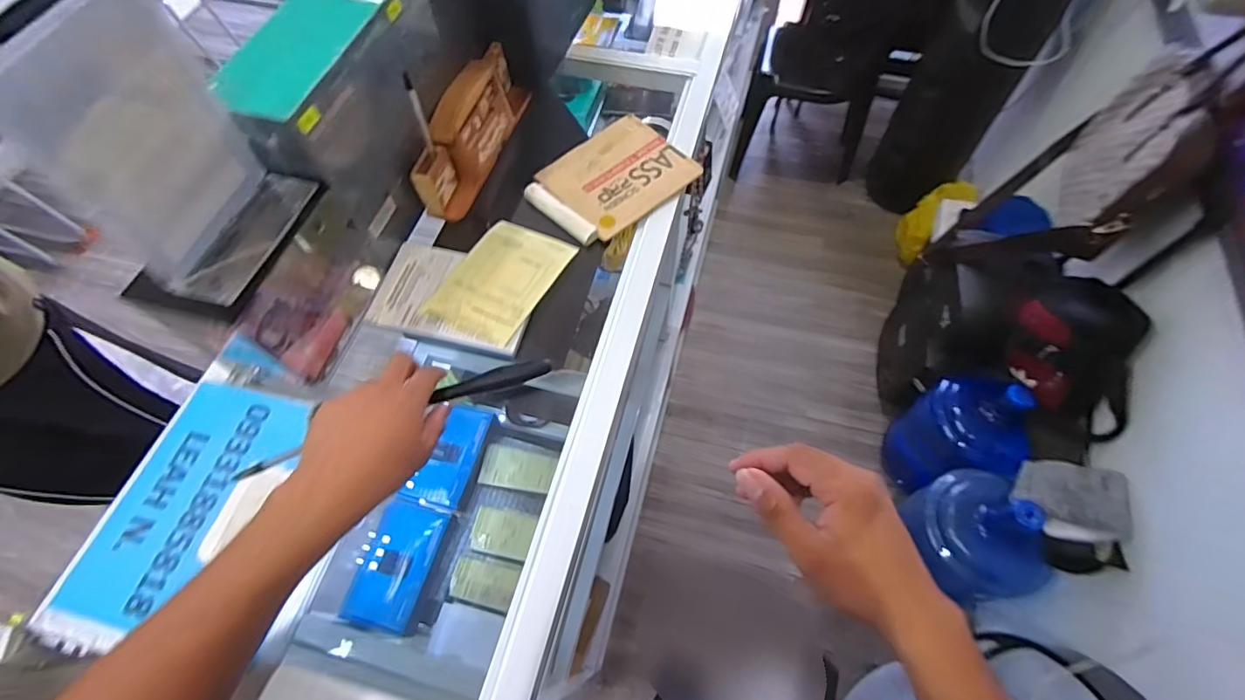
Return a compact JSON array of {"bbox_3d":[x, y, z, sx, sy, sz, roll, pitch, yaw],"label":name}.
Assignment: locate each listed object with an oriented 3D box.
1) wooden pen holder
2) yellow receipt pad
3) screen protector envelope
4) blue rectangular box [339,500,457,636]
[{"bbox_3d":[-0.180,-0.270,0.648,0.048,0.084,0.240,12,63,8],"label":"wooden pen holder"},{"bbox_3d":[-0.130,-0.077,0.580,0.104,0.011,0.149,24,65,14],"label":"yellow receipt pad"},{"bbox_3d":[-0.016,-0.210,0.647,0.184,0.015,0.144,-36,67,-16],"label":"screen protector envelope"},{"bbox_3d":[-0.364,0.350,0.874,0.121,0.033,0.187,9,63,7],"label":"blue rectangular box"}]

